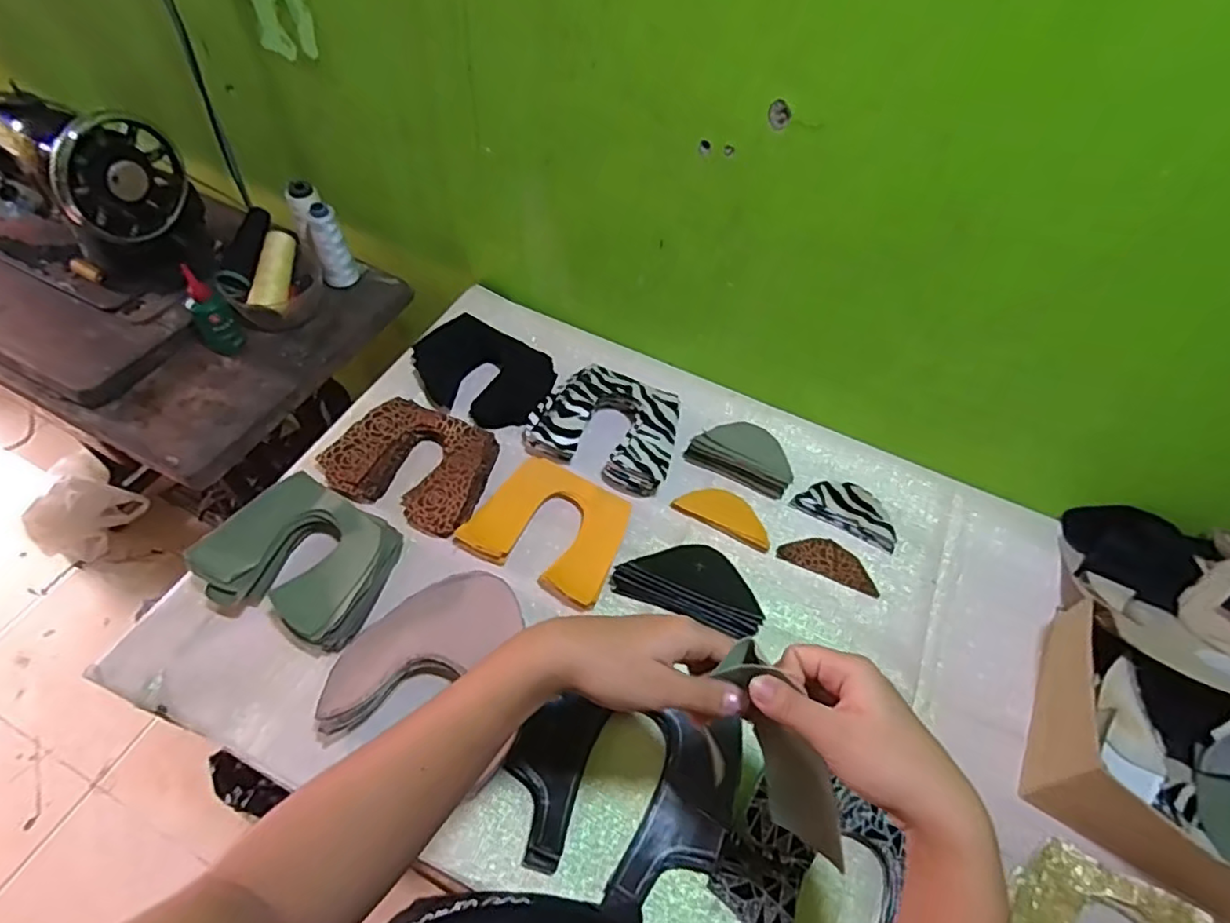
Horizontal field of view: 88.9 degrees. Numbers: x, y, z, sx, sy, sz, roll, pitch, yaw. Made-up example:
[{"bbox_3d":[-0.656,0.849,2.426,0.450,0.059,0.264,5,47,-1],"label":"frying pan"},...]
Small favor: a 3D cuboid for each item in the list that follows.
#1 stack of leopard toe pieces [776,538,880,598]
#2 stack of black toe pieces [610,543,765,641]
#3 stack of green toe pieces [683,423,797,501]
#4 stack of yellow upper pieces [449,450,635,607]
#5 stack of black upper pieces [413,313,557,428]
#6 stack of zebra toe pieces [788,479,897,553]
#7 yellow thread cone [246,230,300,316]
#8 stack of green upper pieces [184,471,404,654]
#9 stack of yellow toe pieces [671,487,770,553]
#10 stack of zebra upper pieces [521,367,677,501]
[{"bbox_3d":[0.231,0.105,0.673,0.106,0.005,0.046,22,56,10],"label":"stack of leopard toe pieces"},{"bbox_3d":[0.077,0.123,0.631,0.147,0.036,0.073,22,56,10],"label":"stack of black toe pieces"},{"bbox_3d":[0.147,-0.010,0.717,0.117,0.036,0.055,22,56,10],"label":"stack of green toe pieces"},{"bbox_3d":[-0.067,0.068,0.657,0.153,0.023,0.124,24,57,11],"label":"stack of yellow upper pieces"},{"bbox_3d":[-0.157,-0.110,0.766,0.179,0.036,0.122,21,56,9],"label":"stack of black upper pieces"},{"bbox_3d":[0.263,0.052,0.702,0.114,0.016,0.055,24,57,11],"label":"stack of zebra toe pieces"},{"bbox_3d":[-0.433,-0.246,0.802,0.039,0.041,0.121,3,69,-3],"label":"yellow thread cone"},{"bbox_3d":[-0.298,0.095,0.607,0.166,0.054,0.136,20,56,8],"label":"stack of green upper pieces"},{"bbox_3d":[0.122,0.055,0.687,0.107,0.004,0.047,26,57,12],"label":"stack of yellow toe pieces"},{"bbox_3d":[-0.009,-0.045,0.722,0.169,0.046,0.139,18,56,7],"label":"stack of zebra upper pieces"}]

